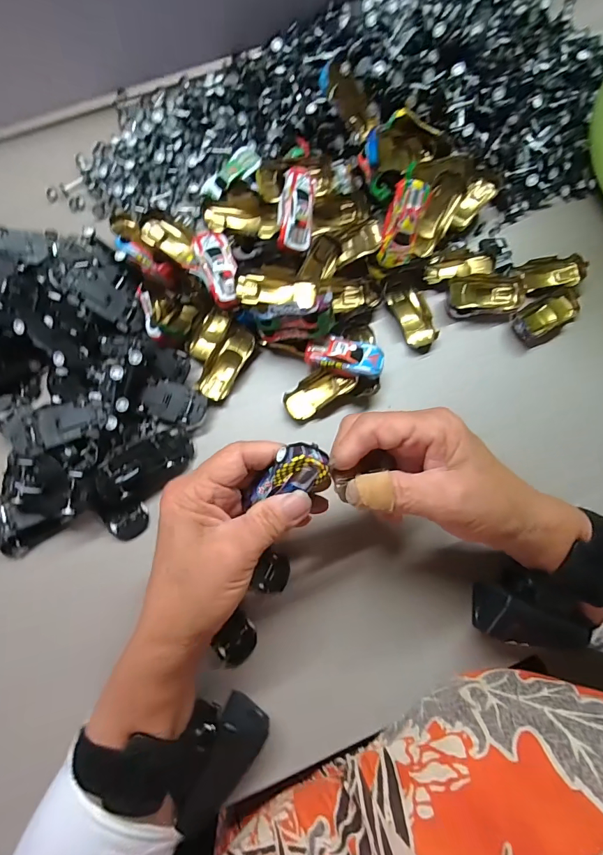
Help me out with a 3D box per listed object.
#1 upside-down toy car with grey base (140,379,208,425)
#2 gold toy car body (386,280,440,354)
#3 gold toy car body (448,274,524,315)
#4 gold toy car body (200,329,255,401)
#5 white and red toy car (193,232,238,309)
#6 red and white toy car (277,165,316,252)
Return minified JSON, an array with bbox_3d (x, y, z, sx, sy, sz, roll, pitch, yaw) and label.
[{"bbox_3d":[-0.101,-0.019,0.325,0.050,0.014,0.029,23,76,5],"label":"upside-down toy car with grey base"},{"bbox_3d":[0.098,-0.100,0.354,0.029,0.015,0.067,-22,76,-6],"label":"gold toy car body"},{"bbox_3d":[0.160,-0.119,0.351,0.066,0.020,0.034,-2,75,-1],"label":"gold toy car body"},{"bbox_3d":[-0.063,-0.053,0.340,0.023,0.013,0.064,28,76,7],"label":"gold toy car body"},{"bbox_3d":[-0.064,-0.124,0.315,0.027,0.020,0.061,-21,76,-6],"label":"white and red toy car"},{"bbox_3d":[-0.003,-0.177,0.326,0.028,0.013,0.062,4,98,-19],"label":"red and white toy car"}]

